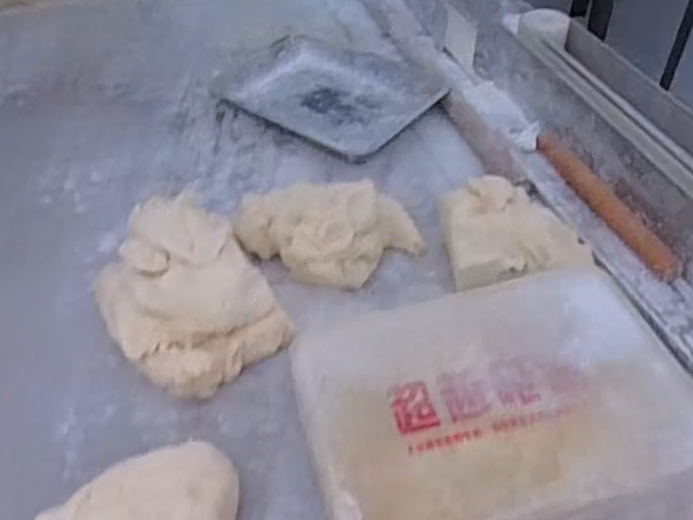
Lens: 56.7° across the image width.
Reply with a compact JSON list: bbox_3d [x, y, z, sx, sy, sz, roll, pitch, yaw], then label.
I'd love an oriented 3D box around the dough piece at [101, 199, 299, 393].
[{"bbox_3d":[-0.184,0.036,0.724,0.168,0.132,0.205,-30,51,-23],"label":"dough piece"}]

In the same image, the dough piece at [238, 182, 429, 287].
[{"bbox_3d":[-0.022,-0.038,0.820,0.233,0.087,0.134,-4,46,1],"label":"dough piece"}]

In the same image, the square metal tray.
[{"bbox_3d":[-0.030,-0.293,1.102,0.342,0.028,0.239,28,54,28],"label":"square metal tray"}]

